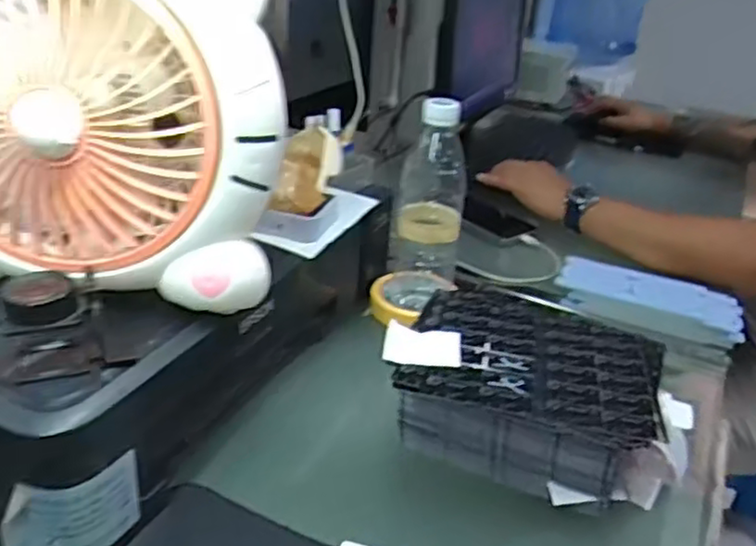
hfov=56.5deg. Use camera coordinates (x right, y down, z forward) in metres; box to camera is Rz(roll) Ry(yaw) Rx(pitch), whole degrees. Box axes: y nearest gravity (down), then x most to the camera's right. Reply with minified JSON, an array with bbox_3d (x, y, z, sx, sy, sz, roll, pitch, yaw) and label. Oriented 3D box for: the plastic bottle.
[{"bbox_3d":[0.053,-0.075,0.710,0.072,0.189,0.058,6,28,3],"label":"plastic bottle"}]

